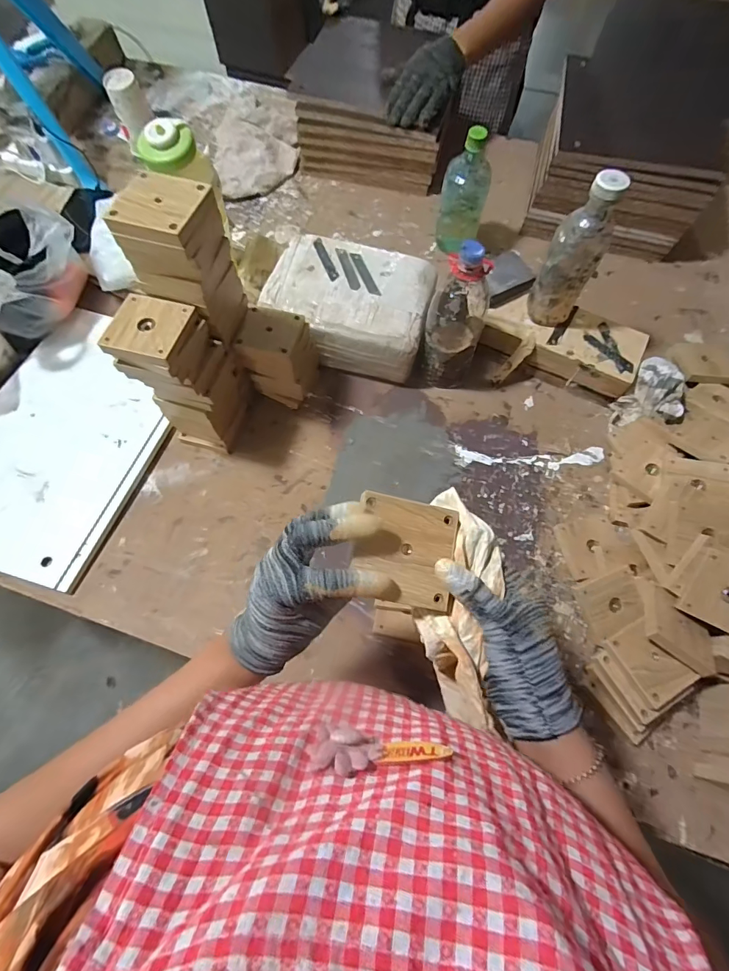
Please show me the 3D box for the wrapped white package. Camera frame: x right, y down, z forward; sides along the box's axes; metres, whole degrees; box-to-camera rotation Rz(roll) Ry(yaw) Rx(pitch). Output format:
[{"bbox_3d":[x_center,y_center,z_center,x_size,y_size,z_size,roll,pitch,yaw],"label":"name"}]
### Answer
[{"bbox_3d":[-0.026,-0.304,0.723,0.262,0.095,0.199,13,68,5],"label":"wrapped white package"}]

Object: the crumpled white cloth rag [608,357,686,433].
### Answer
[{"bbox_3d":[0.467,-0.151,0.686,0.095,0.069,0.096,9,67,3],"label":"crumpled white cloth rag"}]

